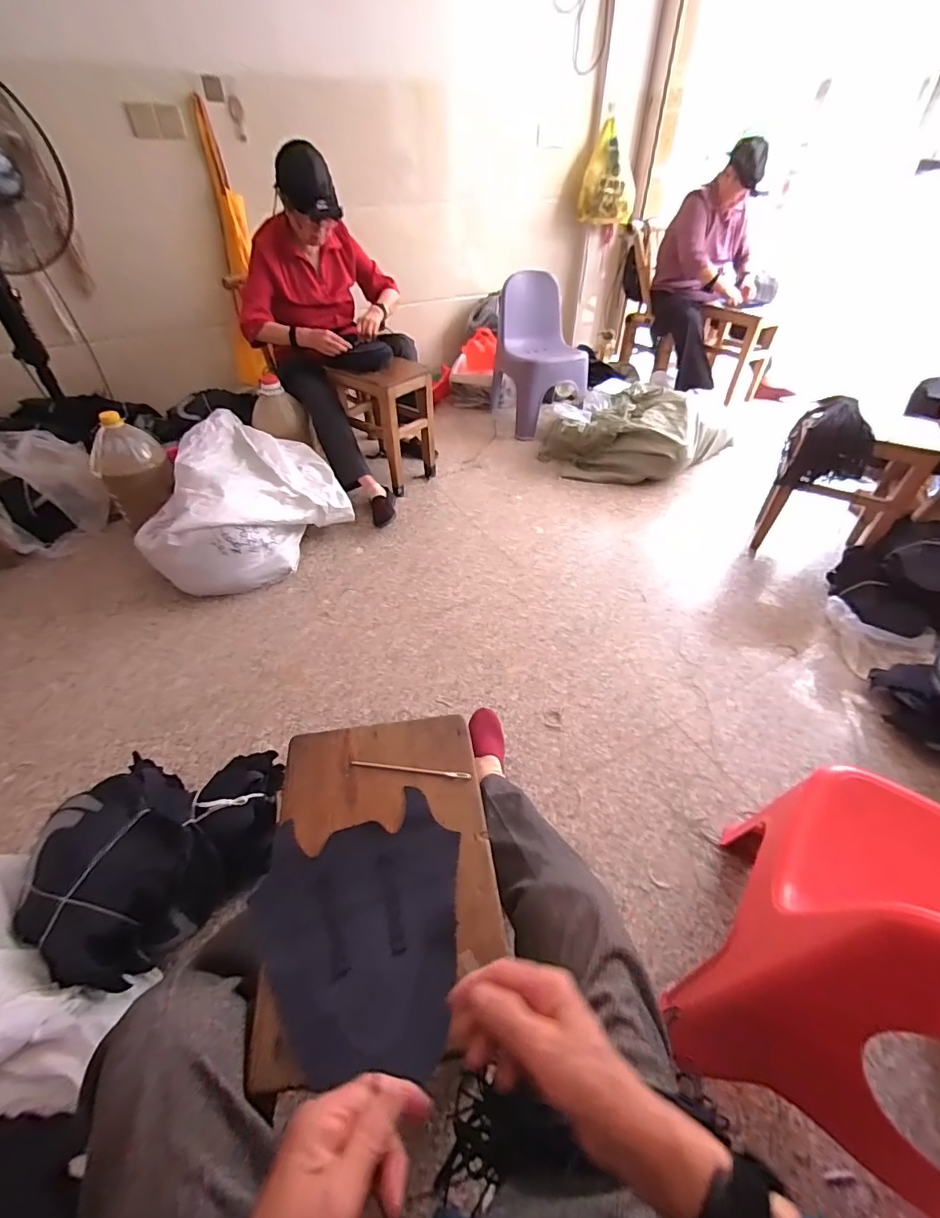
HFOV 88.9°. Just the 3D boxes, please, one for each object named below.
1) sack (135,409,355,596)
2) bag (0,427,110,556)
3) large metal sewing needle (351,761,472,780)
[{"bbox_3d":[-0.702,-0.331,1.468,0.443,0.276,0.607,25,48,24],"label":"sack"},{"bbox_3d":[-1.301,-0.360,1.457,0.340,0.268,0.305,33,52,30],"label":"bag"},{"bbox_3d":[-0.072,0.197,0.589,0.145,0.009,0.007,4,45,4],"label":"large metal sewing needle"}]

